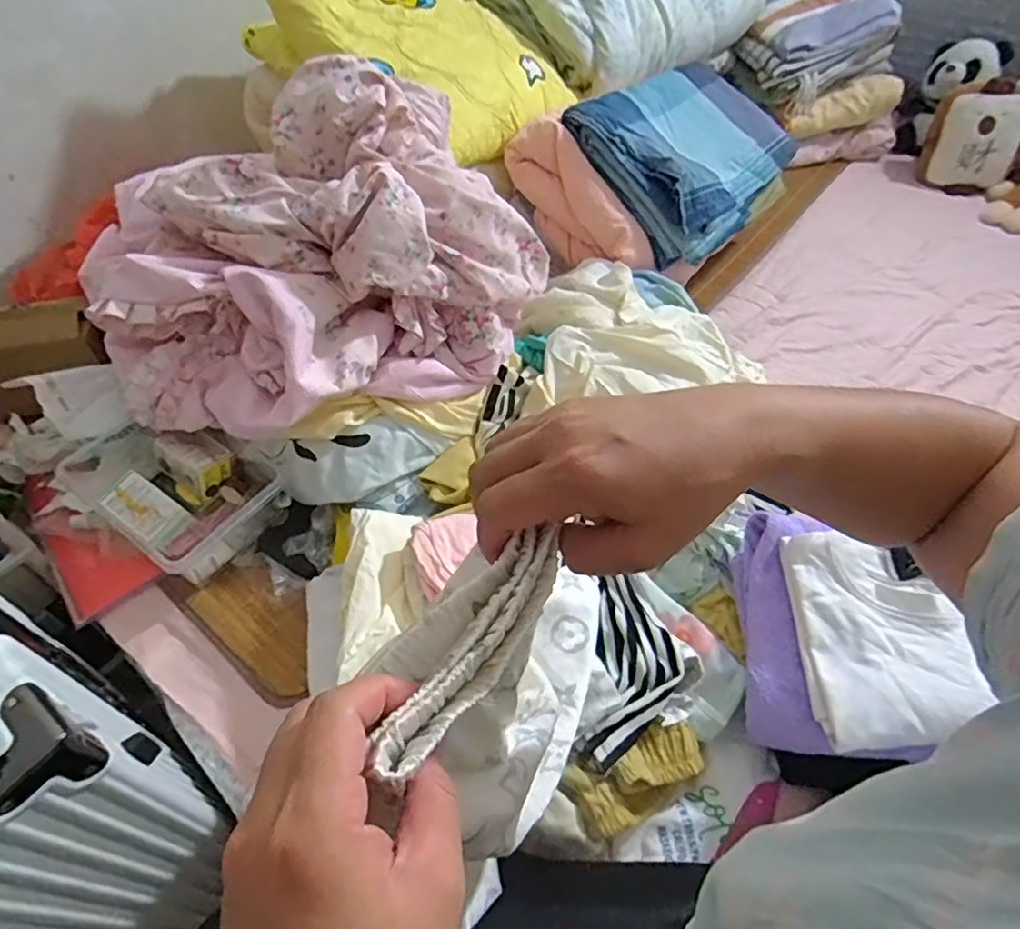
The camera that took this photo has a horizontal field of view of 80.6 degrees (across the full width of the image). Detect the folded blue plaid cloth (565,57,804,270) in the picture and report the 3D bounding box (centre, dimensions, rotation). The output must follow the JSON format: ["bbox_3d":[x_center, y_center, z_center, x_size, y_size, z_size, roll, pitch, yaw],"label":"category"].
[{"bbox_3d":[0.296,-0.509,0.952,0.282,0.073,0.386,47,62,-2],"label":"folded blue plaid cloth"}]

